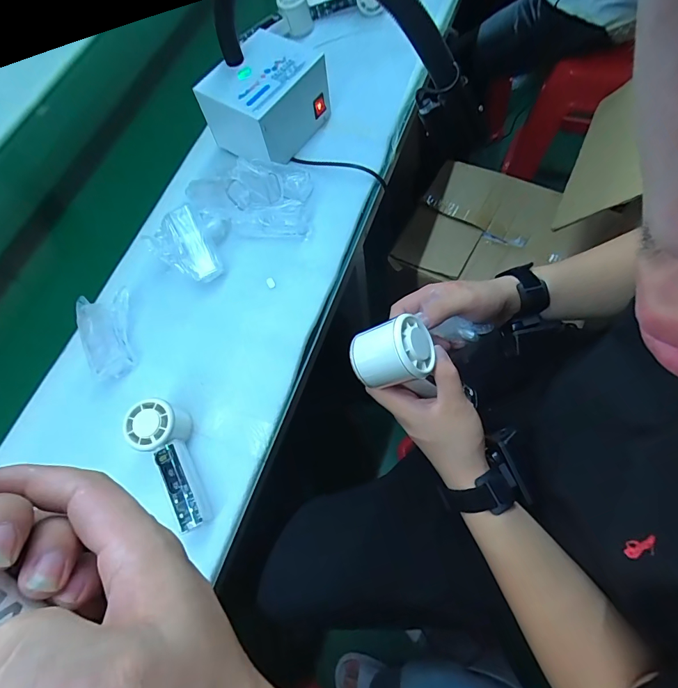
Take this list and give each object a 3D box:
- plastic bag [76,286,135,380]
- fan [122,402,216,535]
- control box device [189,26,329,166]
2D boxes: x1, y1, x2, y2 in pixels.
[{"bbox_3d":[-0.316,-0.014,0.532,0.068,0.019,0.119,-17,67,0],"label":"plastic bag"},{"bbox_3d":[-0.194,0.139,0.447,0.057,0.056,0.150,-24,69,-3],"label":"fan"},{"bbox_3d":[-0.115,-0.381,0.620,0.131,0.110,0.151,32,75,18],"label":"control box device"}]

